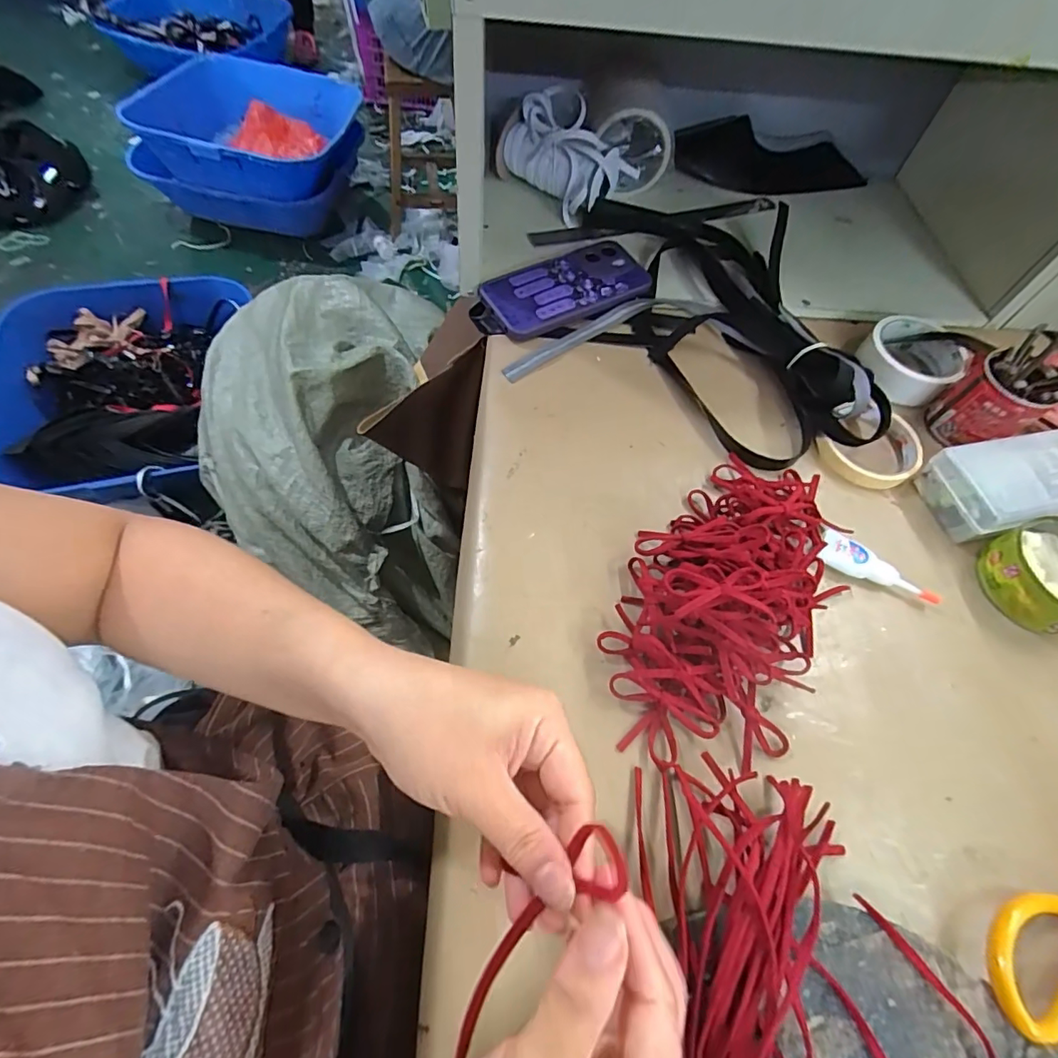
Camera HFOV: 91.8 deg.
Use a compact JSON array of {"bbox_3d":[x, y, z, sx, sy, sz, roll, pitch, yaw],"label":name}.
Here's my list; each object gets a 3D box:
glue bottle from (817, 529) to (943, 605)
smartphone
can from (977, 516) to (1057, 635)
[{"bbox_3d":[0.273,0.032,0.404,0.093,0.018,0.027,22,63,8],"label":"glue bottle"},{"bbox_3d":[0.039,-0.248,0.529,0.171,0.019,0.084,-24,66,-15],"label":"smartphone"},{"bbox_3d":[0.407,0.037,0.397,0.085,0.050,0.081,1,62,-3],"label":"can"}]

